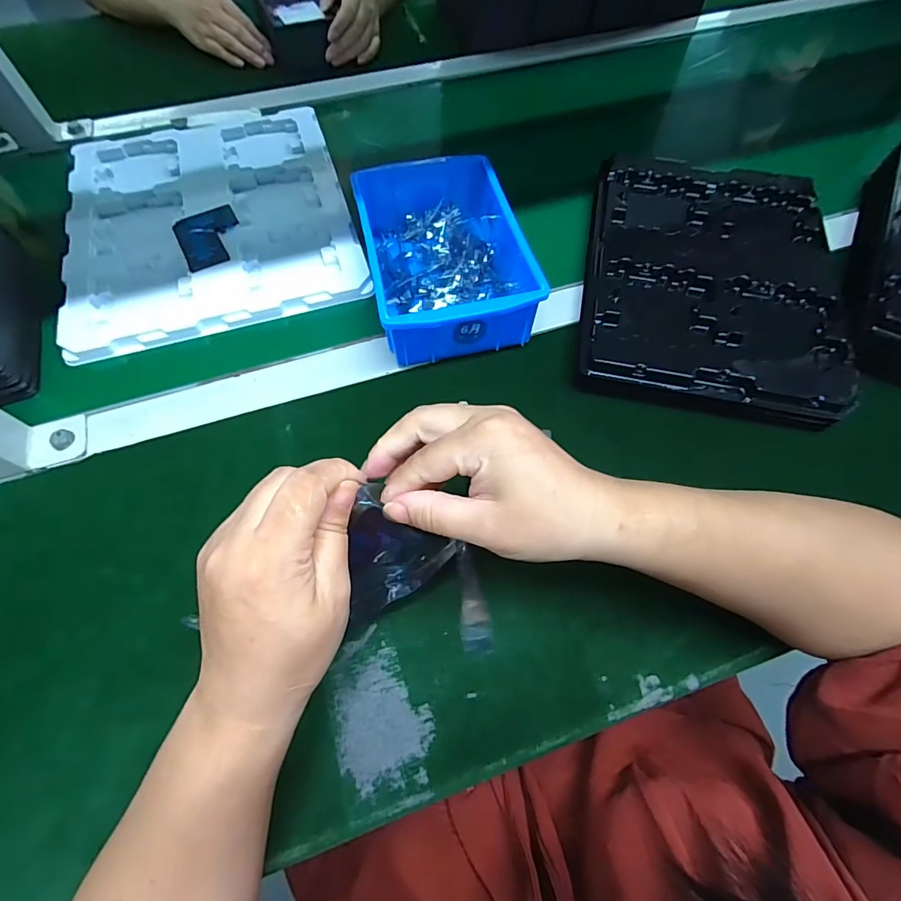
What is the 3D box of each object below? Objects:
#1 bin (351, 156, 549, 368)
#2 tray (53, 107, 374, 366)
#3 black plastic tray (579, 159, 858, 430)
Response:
[{"bbox_3d":[-0.007,-0.174,0.406,0.124,0.068,0.196,-11,65,-7],"label":"bin"},{"bbox_3d":[-0.253,-0.255,0.471,0.274,0.015,0.322,-15,65,-9],"label":"tray"},{"bbox_3d":[0.243,-0.162,0.420,0.224,0.046,0.296,11,64,4],"label":"black plastic tray"}]

